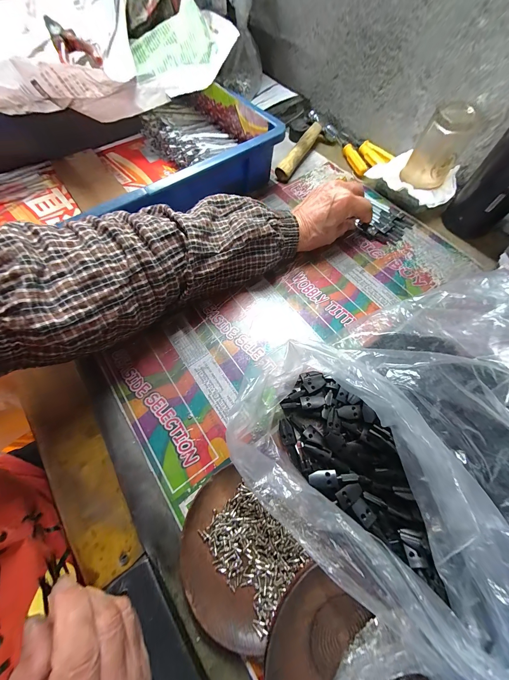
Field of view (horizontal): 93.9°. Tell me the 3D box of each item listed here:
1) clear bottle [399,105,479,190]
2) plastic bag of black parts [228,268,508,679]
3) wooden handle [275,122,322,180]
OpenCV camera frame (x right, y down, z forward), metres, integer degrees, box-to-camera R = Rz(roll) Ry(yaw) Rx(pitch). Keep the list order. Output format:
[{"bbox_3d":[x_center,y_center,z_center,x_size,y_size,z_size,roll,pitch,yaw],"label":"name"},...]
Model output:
[{"bbox_3d":[0.253,-0.261,0.325,0.059,0.078,0.065,33,70,15],"label":"clear bottle"},{"bbox_3d":[0.146,0.066,0.200,0.290,0.072,0.213,-32,69,-13],"label":"plastic bag of black parts"},{"bbox_3d":[0.080,-0.322,0.405,0.024,0.024,0.134,31,69,14],"label":"wooden handle"}]

